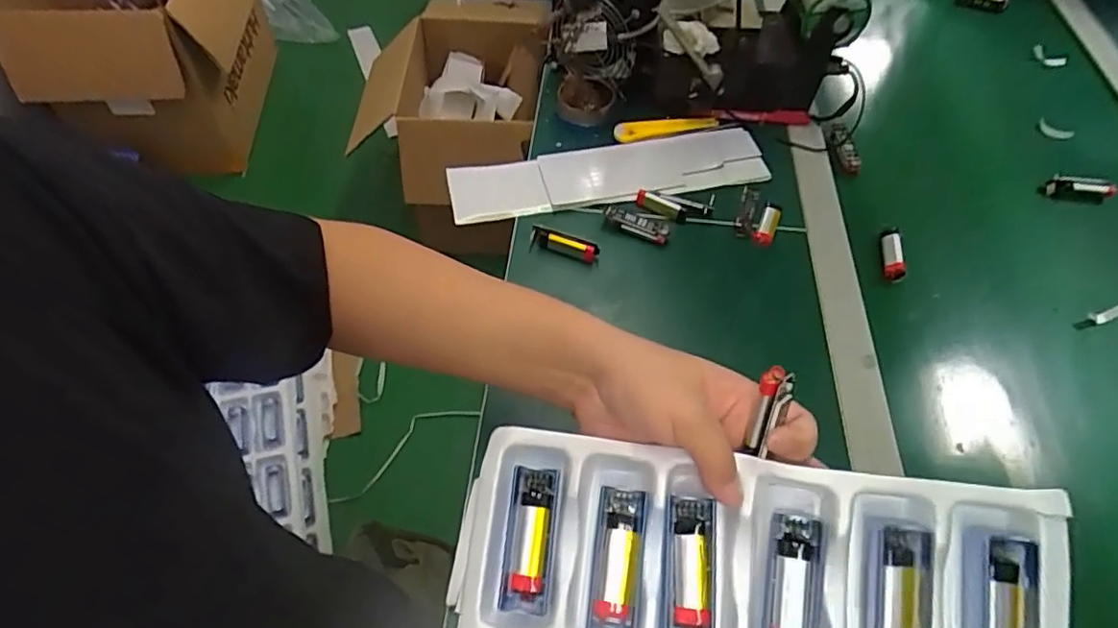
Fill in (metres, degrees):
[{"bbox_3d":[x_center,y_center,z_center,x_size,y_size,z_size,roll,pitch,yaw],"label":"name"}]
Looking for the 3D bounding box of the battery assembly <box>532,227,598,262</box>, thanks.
[{"bbox_3d":[0.006,-0.067,0.579,0.065,0.016,0.013,15,56,7],"label":"battery assembly"}]

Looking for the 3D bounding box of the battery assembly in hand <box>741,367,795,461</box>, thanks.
[{"bbox_3d":[0.115,0.053,0.334,0.017,0.051,0.013,14,23,7],"label":"battery assembly in hand"}]

